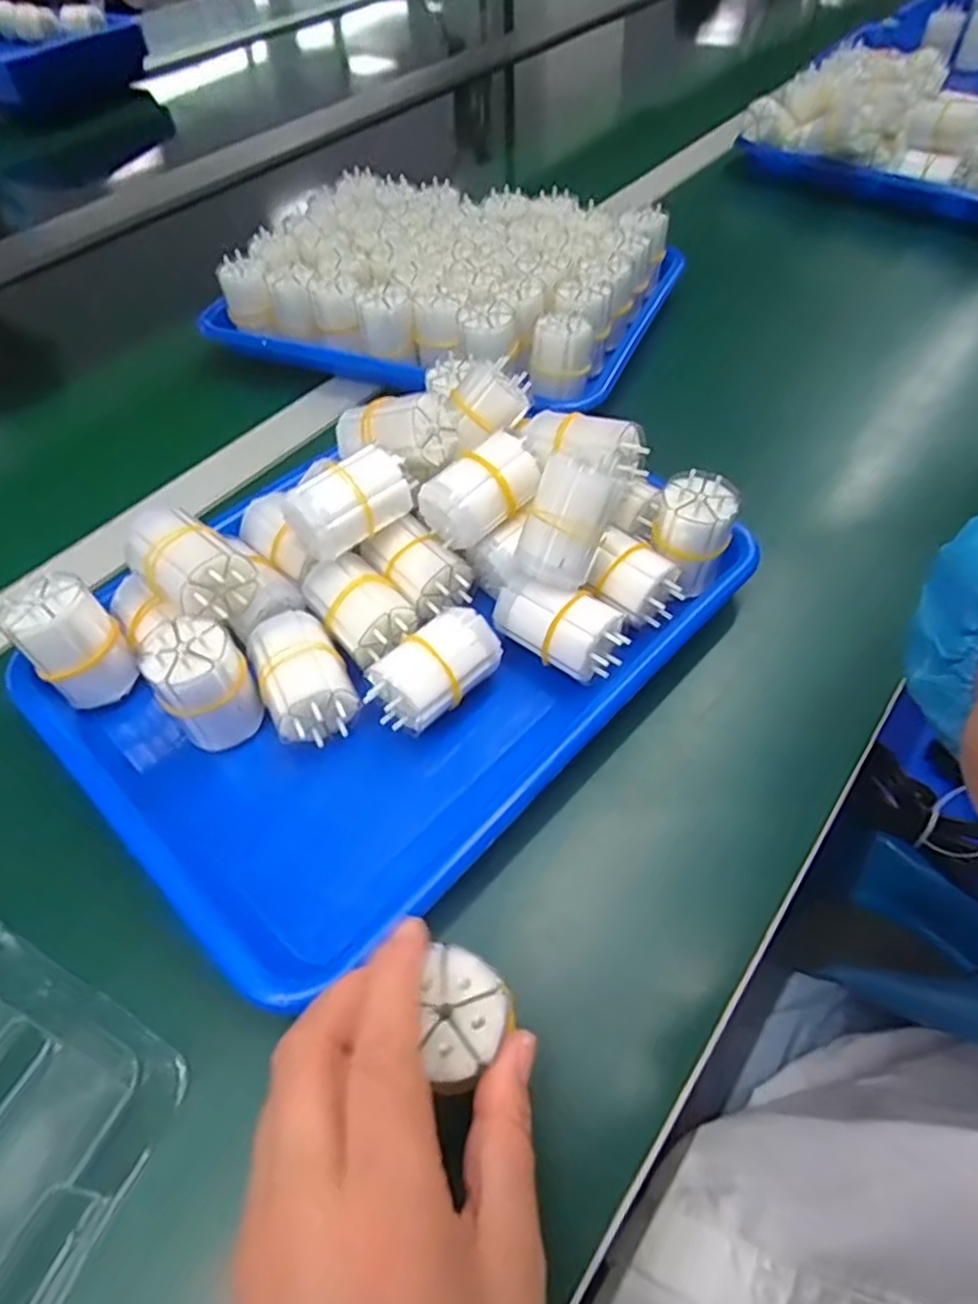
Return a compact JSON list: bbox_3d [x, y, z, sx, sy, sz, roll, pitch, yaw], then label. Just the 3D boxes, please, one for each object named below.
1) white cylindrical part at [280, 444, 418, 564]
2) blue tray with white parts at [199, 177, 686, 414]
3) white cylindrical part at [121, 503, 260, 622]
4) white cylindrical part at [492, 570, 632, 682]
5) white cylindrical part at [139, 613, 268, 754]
[{"bbox_3d":[-0.073,-0.075,0.361,0.043,0.039,0.067,32,60,24],"label":"white cylindrical part"},{"bbox_3d":[-0.041,-0.283,0.547,0.327,0.054,0.243,17,56,15],"label":"blue tray with white parts"},{"bbox_3d":[-0.145,-0.043,0.339,0.060,0.032,0.037,32,61,24],"label":"white cylindrical part"},{"bbox_3d":[0.035,-0.017,0.348,0.064,0.030,0.034,28,59,22],"label":"white cylindrical part"},{"bbox_3d":[-0.131,0.019,0.331,0.039,0.068,0.038,-1,53,2],"label":"white cylindrical part"}]

